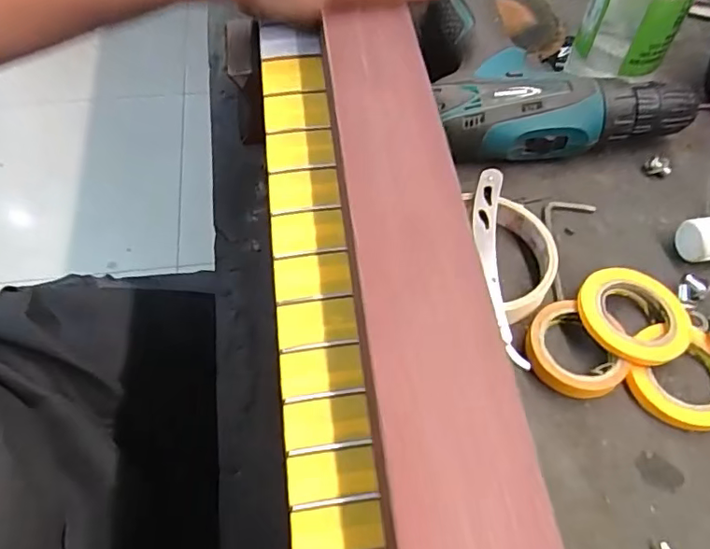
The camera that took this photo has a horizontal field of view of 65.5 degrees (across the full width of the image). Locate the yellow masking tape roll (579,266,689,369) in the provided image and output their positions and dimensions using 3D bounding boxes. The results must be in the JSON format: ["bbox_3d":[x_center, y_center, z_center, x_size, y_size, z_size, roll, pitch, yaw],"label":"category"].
[{"bbox_3d":[0.151,0.022,0.300,0.057,0.008,0.056,0,56,0],"label":"yellow masking tape roll"}]

